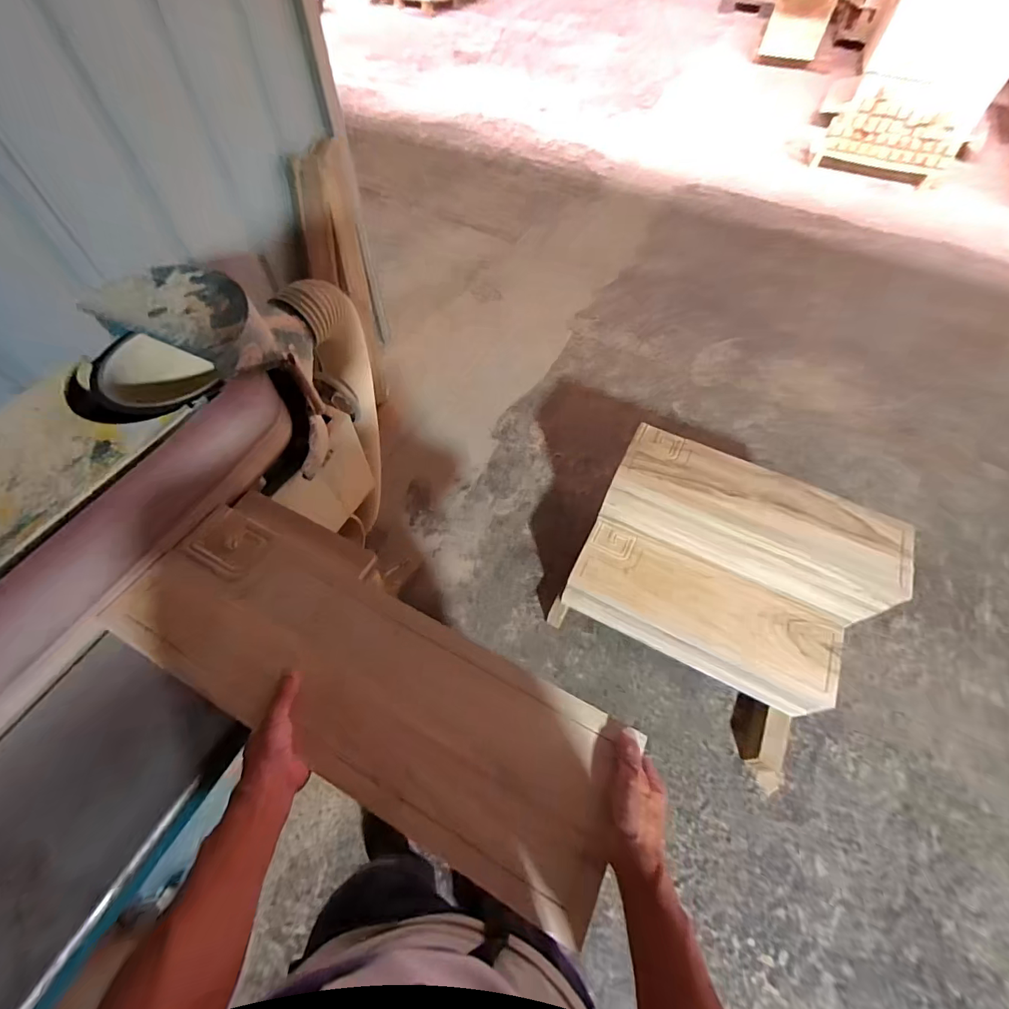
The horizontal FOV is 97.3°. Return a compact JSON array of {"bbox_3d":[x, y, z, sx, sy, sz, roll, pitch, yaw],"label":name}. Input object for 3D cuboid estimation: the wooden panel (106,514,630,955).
[{"bbox_3d":[-0.188,0.217,0.573,0.691,0.030,0.231,27,64,15],"label":"wooden panel"}]

